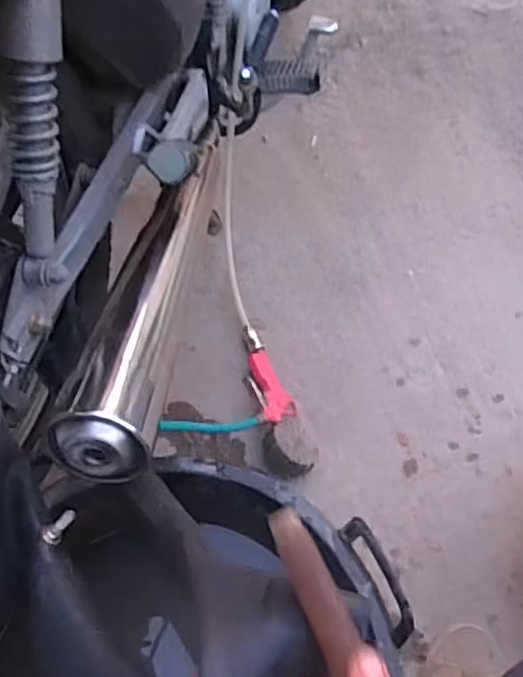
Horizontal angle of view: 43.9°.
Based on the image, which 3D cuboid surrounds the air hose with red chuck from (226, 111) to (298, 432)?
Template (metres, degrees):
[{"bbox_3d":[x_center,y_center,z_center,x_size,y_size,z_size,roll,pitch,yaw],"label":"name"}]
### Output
[{"bbox_3d":[-0.016,-0.094,0.962,0.060,0.144,0.451,-9,71,-6],"label":"air hose with red chuck"}]

